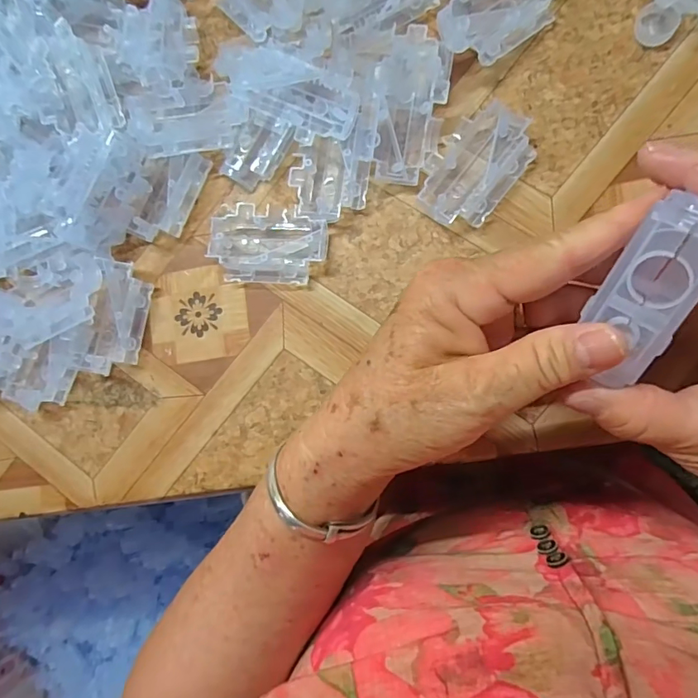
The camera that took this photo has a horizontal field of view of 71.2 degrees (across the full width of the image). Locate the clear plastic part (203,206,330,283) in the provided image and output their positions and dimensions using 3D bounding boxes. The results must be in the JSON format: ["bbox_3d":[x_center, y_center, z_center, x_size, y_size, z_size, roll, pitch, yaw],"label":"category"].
[{"bbox_3d":[-0.047,-0.061,0.287,0.067,0.015,0.042,3,87,9],"label":"clear plastic part"}]

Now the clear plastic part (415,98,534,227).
[{"bbox_3d":[0.070,-0.100,0.269,0.043,0.014,0.066,39,93,9],"label":"clear plastic part"}]

